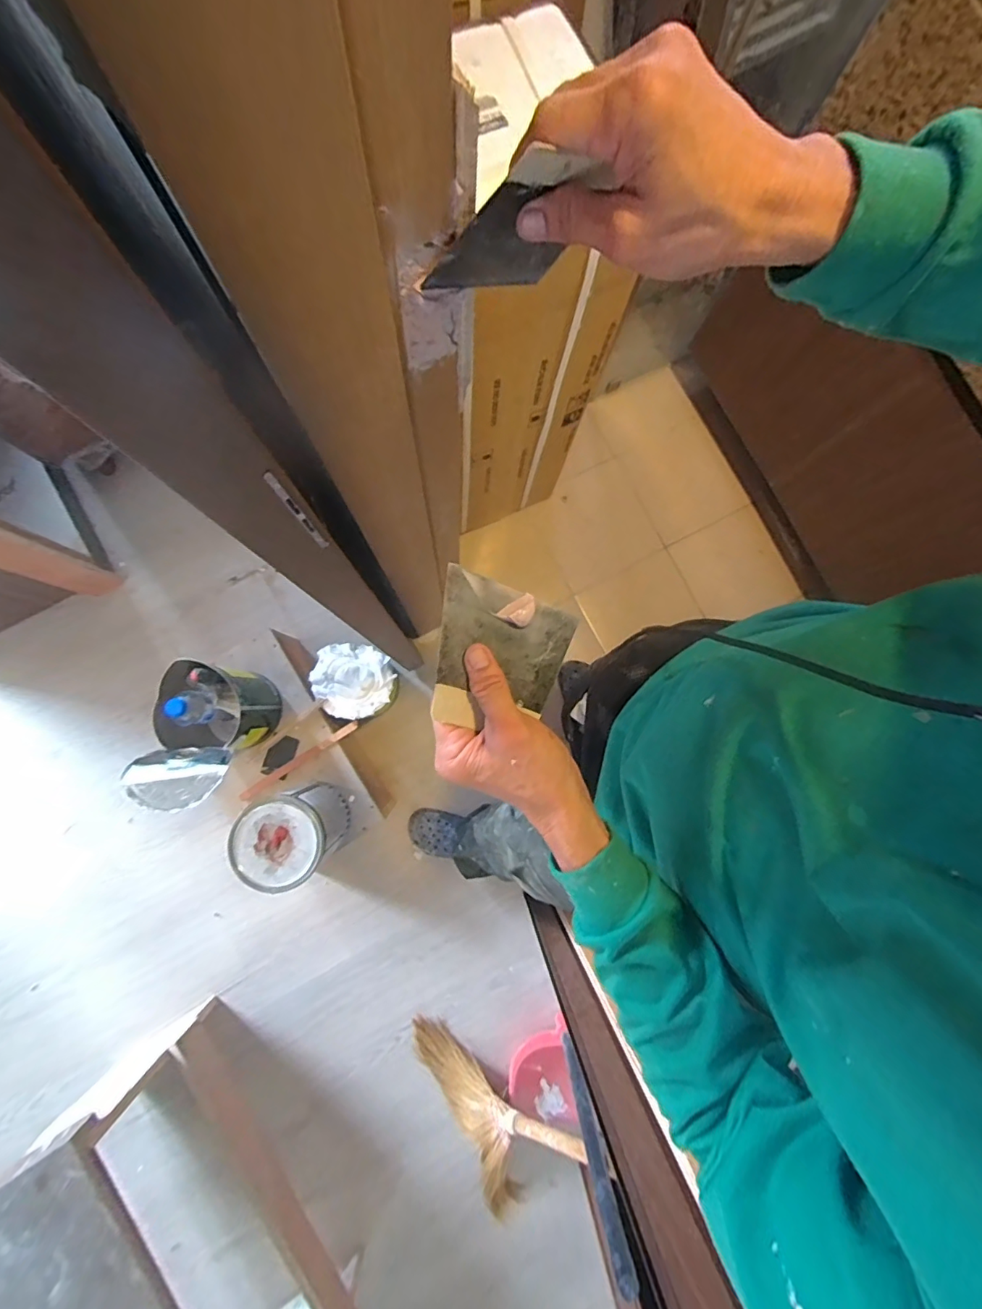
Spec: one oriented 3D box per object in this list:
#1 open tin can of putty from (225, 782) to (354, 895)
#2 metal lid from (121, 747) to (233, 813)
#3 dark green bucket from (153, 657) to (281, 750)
[{"bbox_3d":[-0.379,0.347,0.988,0.157,0.216,0.152,0,84,-3],"label":"open tin can of putty"},{"bbox_3d":[-0.519,0.199,0.840,0.147,0.030,0.119,-1,42,-11],"label":"metal lid"},{"bbox_3d":[-0.541,0.100,1.003,0.171,0.210,0.161,0,84,-3],"label":"dark green bucket"}]

